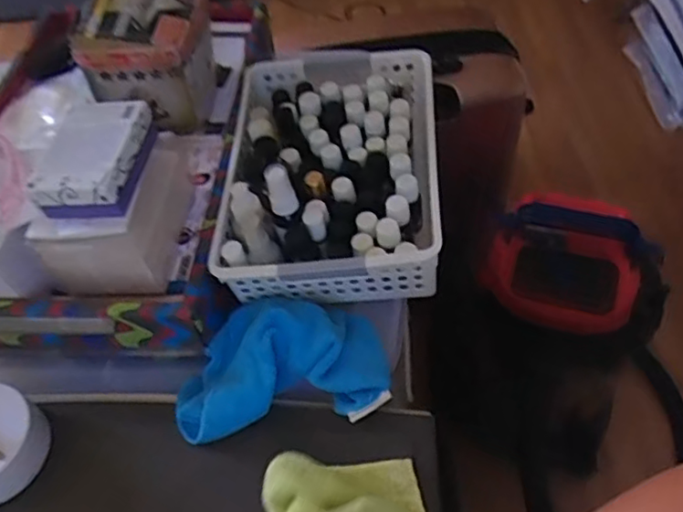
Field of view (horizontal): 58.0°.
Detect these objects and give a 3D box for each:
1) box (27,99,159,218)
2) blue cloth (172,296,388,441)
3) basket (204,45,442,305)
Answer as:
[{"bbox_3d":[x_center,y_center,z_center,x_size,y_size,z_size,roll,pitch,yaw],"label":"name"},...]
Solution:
[{"bbox_3d":[-0.213,-0.086,0.533,0.079,0.034,0.109,5,53,9],"label":"box"},{"bbox_3d":[-0.054,0.085,0.547,0.185,0.046,0.126,-7,52,0],"label":"blue cloth"},{"bbox_3d":[-0.009,-0.095,0.638,0.207,0.091,0.295,-1,52,4],"label":"basket"}]

